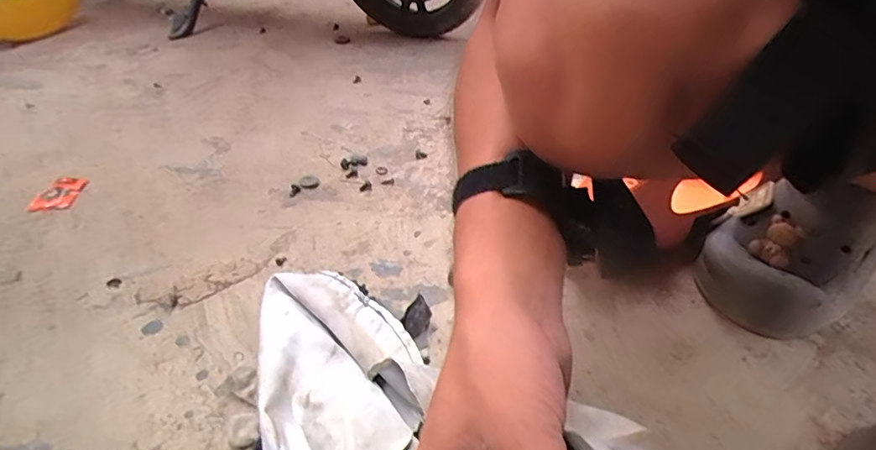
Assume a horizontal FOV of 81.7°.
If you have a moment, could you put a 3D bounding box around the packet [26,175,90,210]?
[{"bbox_3d":[-0.467,-0.040,0.625,0.052,0.005,0.070,-7,37,-7],"label":"packet"}]

